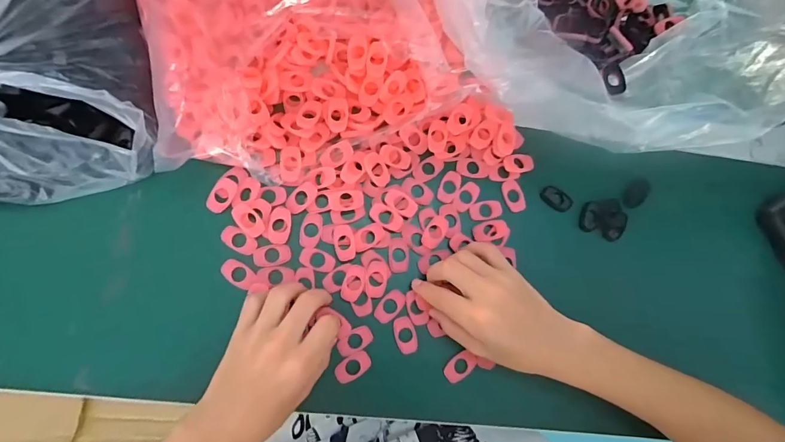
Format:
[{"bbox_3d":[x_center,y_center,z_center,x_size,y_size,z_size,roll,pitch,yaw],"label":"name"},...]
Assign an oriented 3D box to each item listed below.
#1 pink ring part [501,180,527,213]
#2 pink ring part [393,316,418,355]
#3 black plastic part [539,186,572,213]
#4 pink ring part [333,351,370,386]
[{"bbox_3d":[0.122,-0.025,0.398,0.020,0.004,0.034,-18,83,-9],"label":"pink ring part"},{"bbox_3d":[0.012,0.104,0.363,0.019,0.004,0.033,-15,83,-9],"label":"pink ring part"},{"bbox_3d":[0.166,-0.023,0.404,0.032,0.007,0.020,34,79,0],"label":"black plastic part"},{"bbox_3d":[-0.035,0.129,0.354,0.032,0.004,0.020,-28,85,-10],"label":"pink ring part"}]

